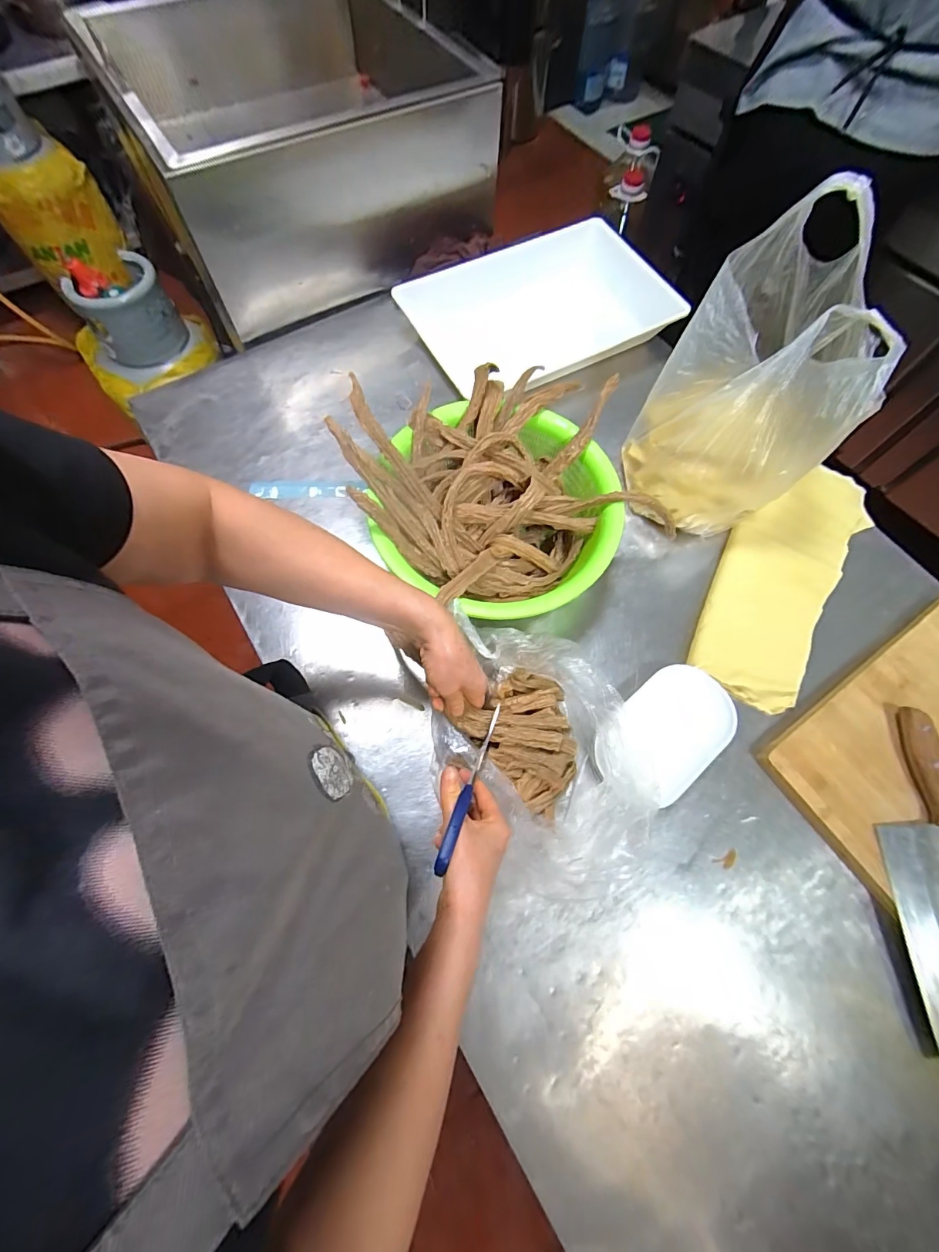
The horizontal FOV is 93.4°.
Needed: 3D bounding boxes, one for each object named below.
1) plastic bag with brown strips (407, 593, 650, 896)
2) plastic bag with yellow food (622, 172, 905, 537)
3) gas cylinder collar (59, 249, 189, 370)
[{"bbox_3d":[0.064,0.127,0.457,0.181,0.101,0.251,-7,71,-2],"label":"plastic bag with brown strips"},{"bbox_3d":[0.333,-0.287,0.529,0.202,0.228,0.270,29,73,10],"label":"plastic bag with yellow food"},{"bbox_3d":[-0.754,-0.693,1.007,0.189,0.153,0.129,-33,72,-12],"label":"gas cylinder collar"}]

